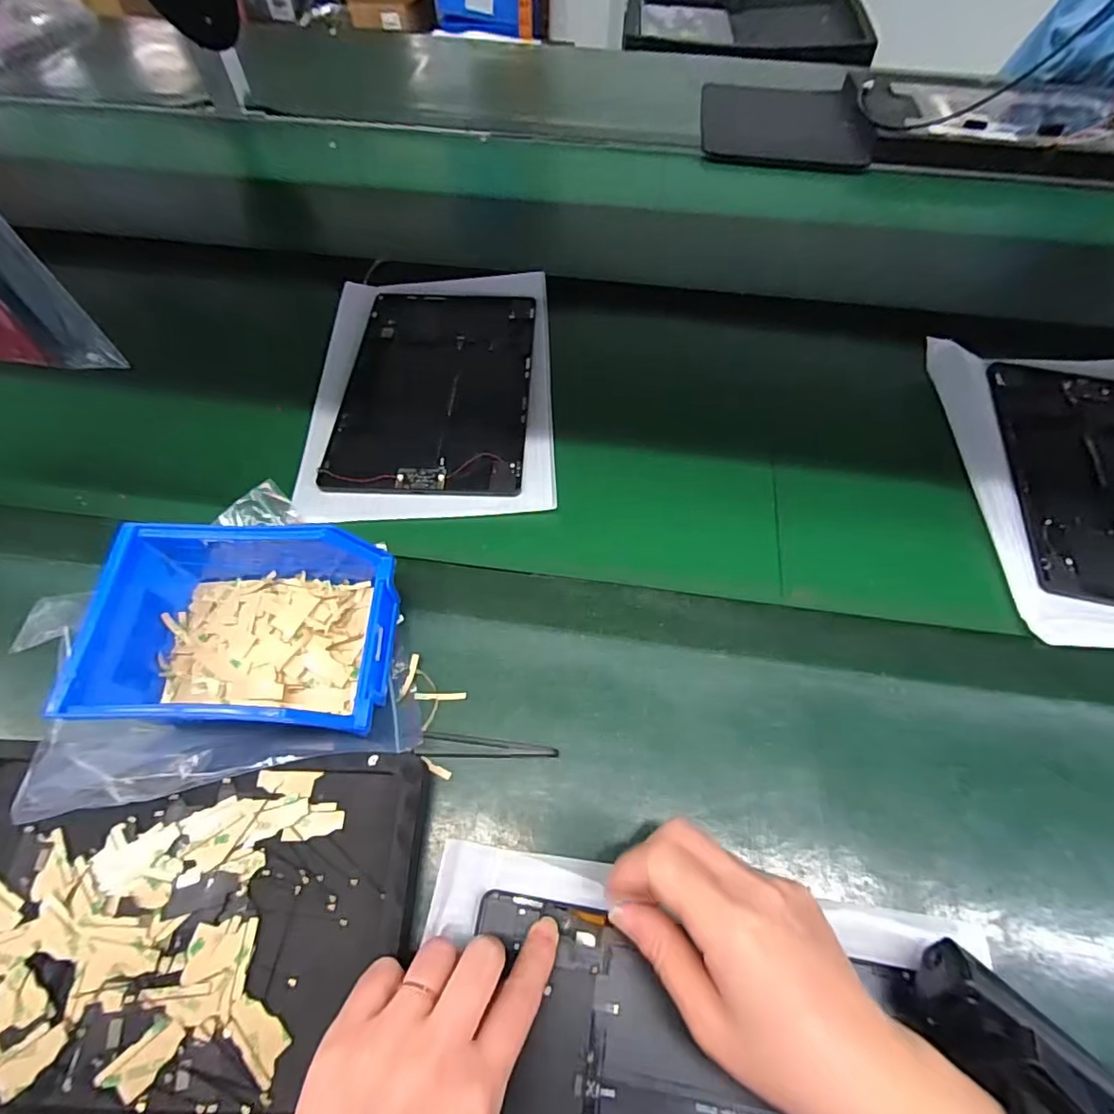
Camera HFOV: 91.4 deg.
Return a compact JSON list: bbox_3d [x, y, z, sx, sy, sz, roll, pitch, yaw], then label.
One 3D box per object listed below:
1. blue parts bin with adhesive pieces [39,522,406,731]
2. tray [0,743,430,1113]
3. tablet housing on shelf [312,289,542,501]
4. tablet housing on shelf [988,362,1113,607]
[{"bbox_3d":[-0.169,0.041,0.313,0.143,0.075,0.127,4,58,2],"label":"blue parts bin with adhesive pieces"},{"bbox_3d":[-0.199,0.177,0.263,0.257,0.022,0.153,2,58,1],"label":"tray"},{"bbox_3d":[-0.100,-0.150,0.466,0.152,0.007,0.236,1,58,0],"label":"tablet housing on shelf"},{"bbox_3d":[0.429,-0.059,0.411,0.152,0.010,0.232,12,59,7],"label":"tablet housing on shelf"}]

